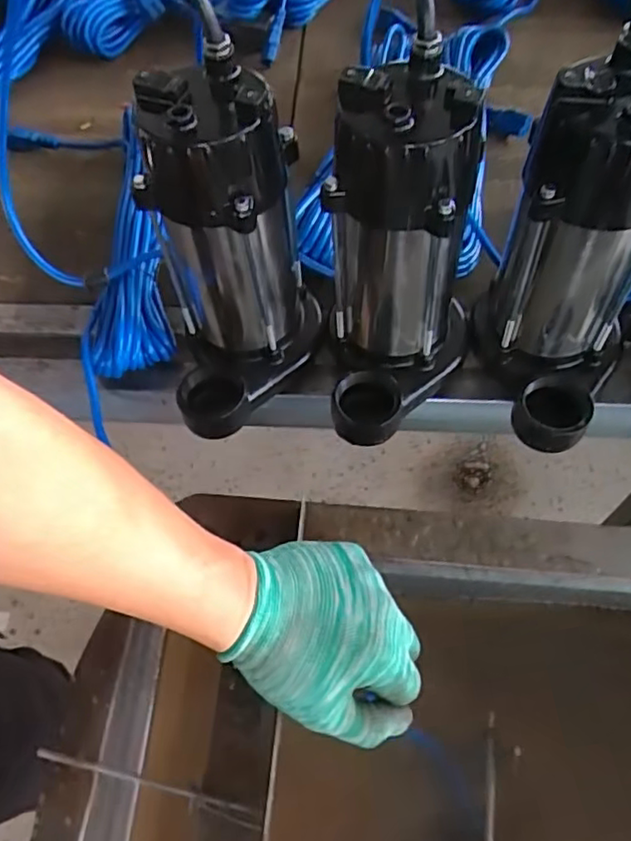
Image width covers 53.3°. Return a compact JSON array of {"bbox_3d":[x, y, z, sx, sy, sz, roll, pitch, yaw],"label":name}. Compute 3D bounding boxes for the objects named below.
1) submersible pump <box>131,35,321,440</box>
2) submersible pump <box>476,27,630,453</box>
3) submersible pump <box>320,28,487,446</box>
[{"bbox_3d":[-0.061,-0.108,0.458,0.113,0.226,0.149,-5,60,1],"label":"submersible pump"},{"bbox_3d":[0.179,-0.096,0.444,0.111,0.241,0.150,19,63,14],"label":"submersible pump"},{"bbox_3d":[0.054,-0.101,0.446,0.113,0.227,0.159,11,62,10],"label":"submersible pump"}]

